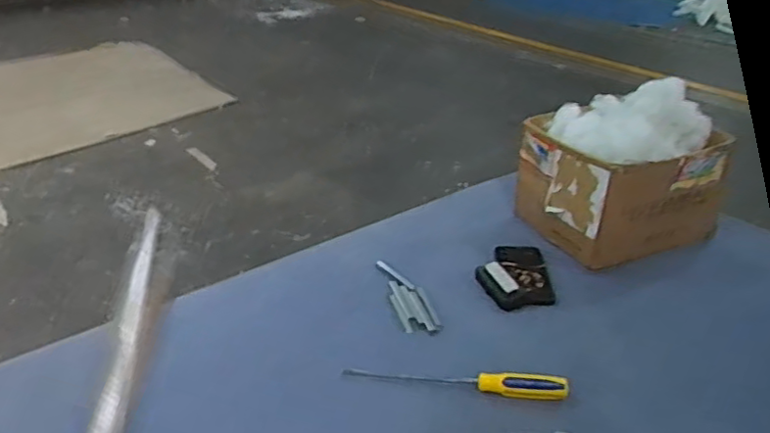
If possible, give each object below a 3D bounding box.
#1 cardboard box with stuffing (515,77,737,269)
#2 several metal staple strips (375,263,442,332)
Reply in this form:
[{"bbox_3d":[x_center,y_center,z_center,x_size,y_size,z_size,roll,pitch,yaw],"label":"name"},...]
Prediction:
[{"bbox_3d":[0.400,-0.086,1.165,0.230,0.254,0.285,-12,32,-24],"label":"cardboard box with stuffing"},{"bbox_3d":[0.032,0.123,1.023,0.057,0.010,0.185,-6,30,-15],"label":"several metal staple strips"}]

